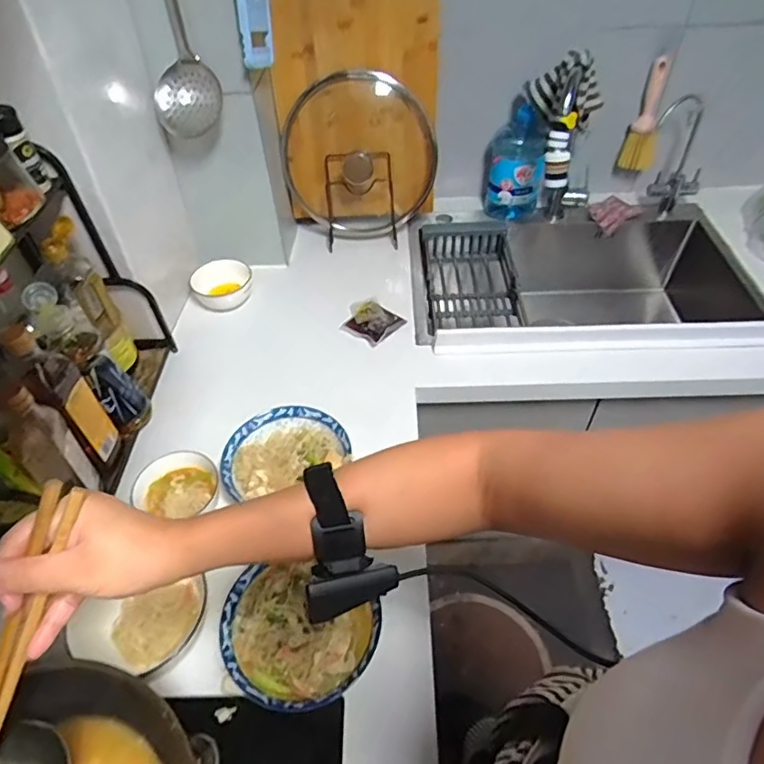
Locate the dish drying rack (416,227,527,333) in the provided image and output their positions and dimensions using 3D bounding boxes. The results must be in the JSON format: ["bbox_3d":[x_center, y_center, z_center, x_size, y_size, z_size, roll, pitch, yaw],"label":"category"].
[{"bbox_3d":[0.189,-0.214,1.185,0.192,0.133,0.250,-1,49,2],"label":"dish drying rack"}]

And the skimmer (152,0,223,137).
[{"bbox_3d":[-0.312,-0.532,0.759,0.098,0.338,0.075,-19,50,-13],"label":"skimmer"}]

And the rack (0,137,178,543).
[{"bbox_3d":[-0.464,-0.056,0.700,0.166,0.405,0.389,-1,49,2],"label":"rack"}]

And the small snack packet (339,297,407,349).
[{"bbox_3d":[-0.020,-0.111,1.009,0.076,0.026,0.107,-37,57,-26],"label":"small snack packet"}]

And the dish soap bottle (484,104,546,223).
[{"bbox_3d":[0.278,-0.452,1.142,0.123,0.229,0.065,8,50,10],"label":"dish soap bottle"}]

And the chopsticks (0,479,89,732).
[{"bbox_3d":[-0.234,0.161,0.347,0.016,0.017,0.209,23,98,21],"label":"chopsticks"}]

